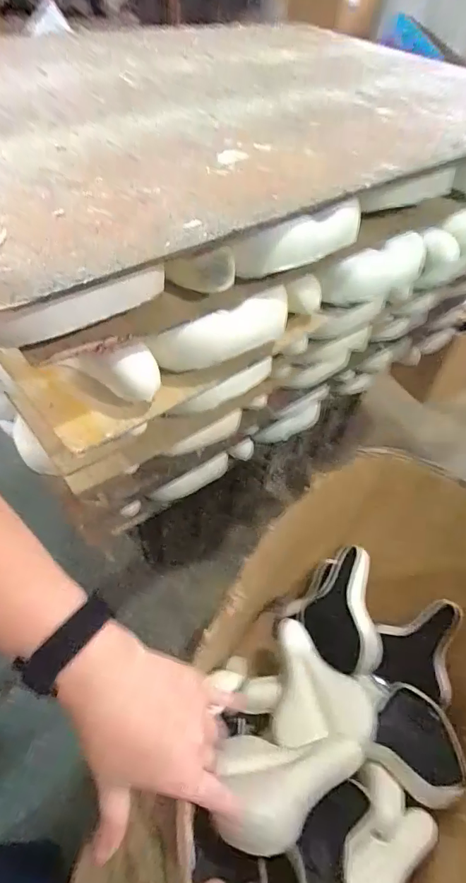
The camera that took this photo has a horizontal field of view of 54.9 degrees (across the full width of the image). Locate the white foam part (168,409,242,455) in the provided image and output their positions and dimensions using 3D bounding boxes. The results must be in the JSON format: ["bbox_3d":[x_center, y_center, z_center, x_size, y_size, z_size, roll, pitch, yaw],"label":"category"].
[{"bbox_3d":[-0.040,-0.011,0.744,0.153,0.064,0.014,-33,61,-28],"label":"white foam part"}]

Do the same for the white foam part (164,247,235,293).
[{"bbox_3d":[-0.035,-0.179,0.481,0.087,0.042,0.018,6,46,31],"label":"white foam part"}]

